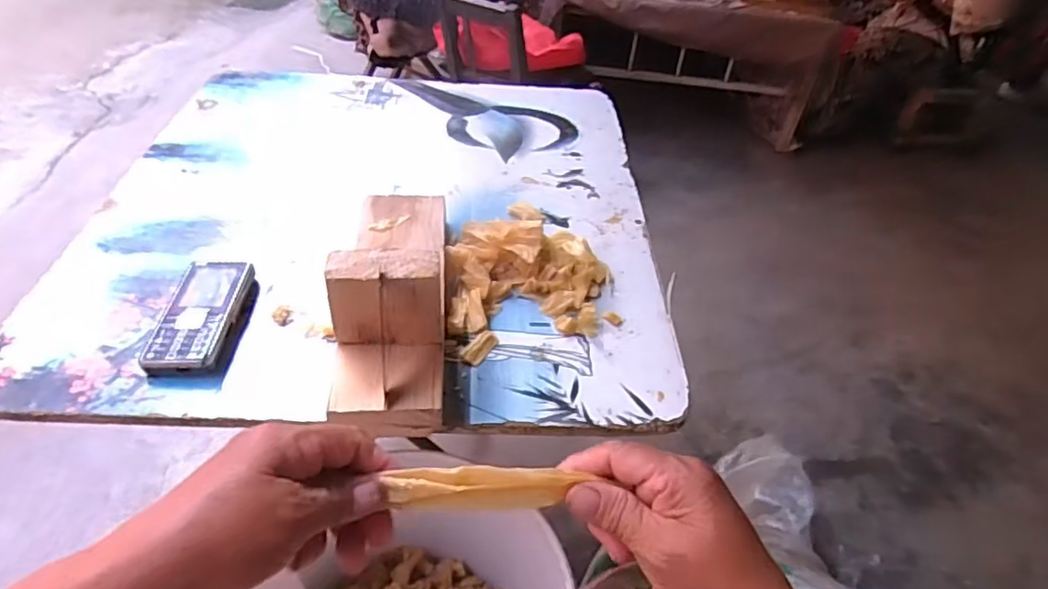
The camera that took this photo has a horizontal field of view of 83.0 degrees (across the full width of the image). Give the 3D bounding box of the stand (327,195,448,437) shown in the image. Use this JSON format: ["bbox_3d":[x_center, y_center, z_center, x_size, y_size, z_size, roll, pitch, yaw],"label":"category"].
[{"bbox_3d":[-0.110,-0.021,0.510,0.081,0.103,0.272,1,42,-7],"label":"stand"}]

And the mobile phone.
[{"bbox_3d":[-0.283,0.018,0.519,0.057,0.023,0.121,4,41,-3],"label":"mobile phone"}]

